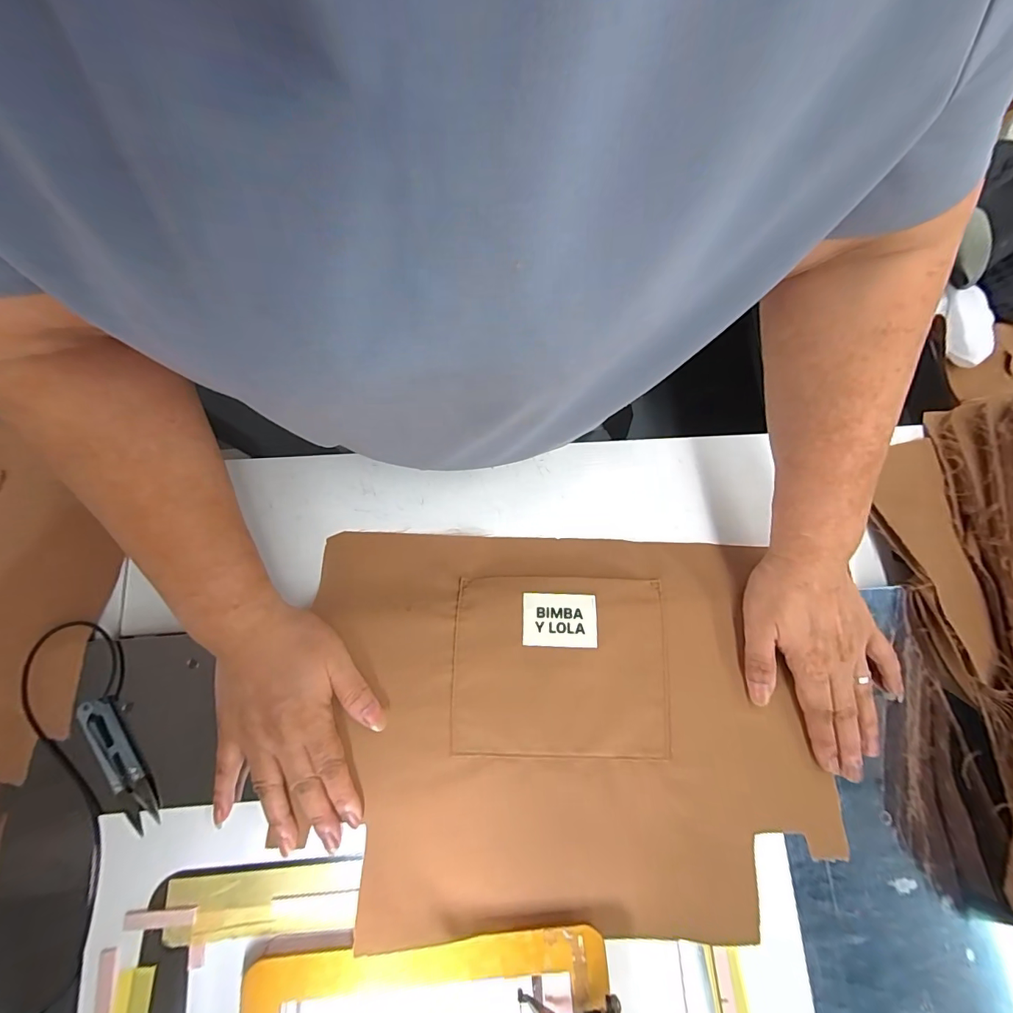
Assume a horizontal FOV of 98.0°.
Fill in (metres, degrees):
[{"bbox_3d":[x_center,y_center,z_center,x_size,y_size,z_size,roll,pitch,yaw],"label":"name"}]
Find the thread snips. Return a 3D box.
[{"bbox_3d":[-0.286,0.190,0.325,0.025,0.010,0.099,-30,78,-9],"label":"thread snips"}]

